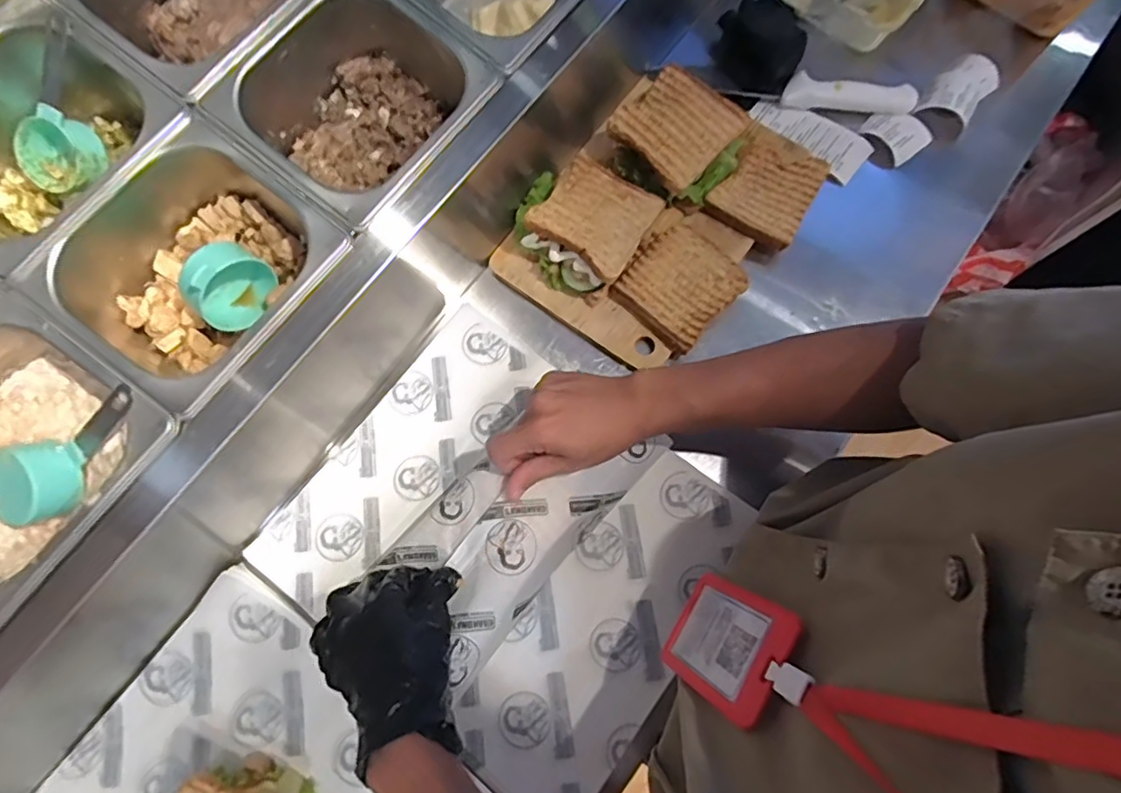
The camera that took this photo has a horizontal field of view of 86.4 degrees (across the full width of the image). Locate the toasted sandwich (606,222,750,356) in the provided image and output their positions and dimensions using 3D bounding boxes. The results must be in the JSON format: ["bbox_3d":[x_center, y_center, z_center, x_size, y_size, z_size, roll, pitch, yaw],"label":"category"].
[{"bbox_3d":[0.111,-0.104,0.565,0.095,0.024,0.100,43,80,11],"label":"toasted sandwich"}]

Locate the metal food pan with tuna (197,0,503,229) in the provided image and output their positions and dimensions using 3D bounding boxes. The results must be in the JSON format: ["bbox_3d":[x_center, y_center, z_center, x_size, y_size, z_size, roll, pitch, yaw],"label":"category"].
[{"bbox_3d":[-0.167,-0.232,0.490,0.173,0.085,0.173,37,78,10],"label":"metal food pan with tuna"}]

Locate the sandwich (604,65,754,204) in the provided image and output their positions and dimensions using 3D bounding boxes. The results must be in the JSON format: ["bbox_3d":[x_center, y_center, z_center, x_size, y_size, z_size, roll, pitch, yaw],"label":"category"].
[{"bbox_3d":[0.116,-0.247,0.586,0.108,0.066,0.099,41,79,10],"label":"sandwich"}]

